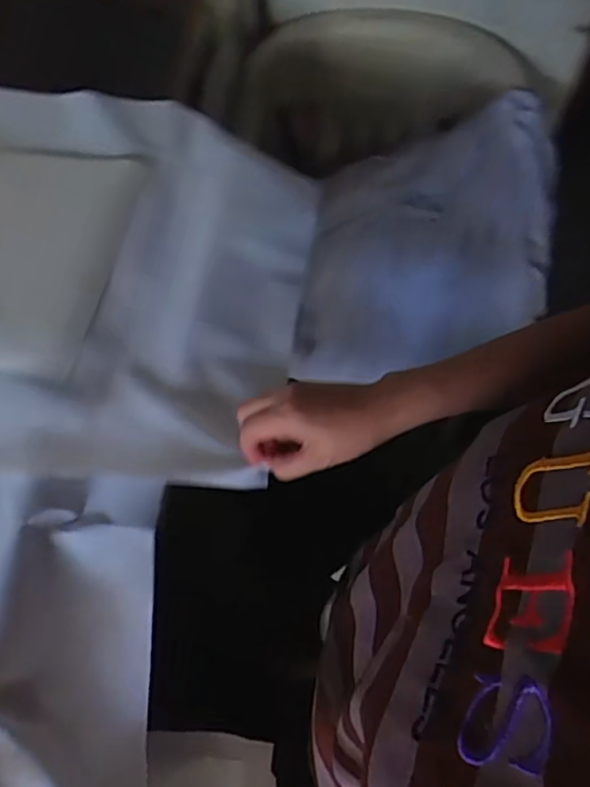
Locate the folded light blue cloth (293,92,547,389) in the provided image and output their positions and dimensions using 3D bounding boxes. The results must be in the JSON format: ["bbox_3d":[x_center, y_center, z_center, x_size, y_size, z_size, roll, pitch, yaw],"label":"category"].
[{"bbox_3d":[0.227,-0.249,1.125,0.550,0.188,0.387,-24,97,-2],"label":"folded light blue cloth"}]

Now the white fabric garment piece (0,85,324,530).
[{"bbox_3d":[-0.347,-0.139,0.704,0.691,0.074,0.534,7,58,4],"label":"white fabric garment piece"}]

